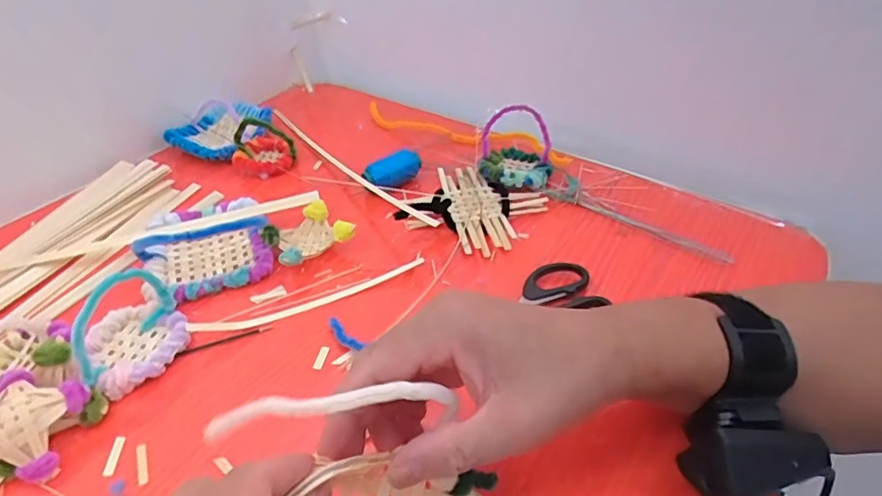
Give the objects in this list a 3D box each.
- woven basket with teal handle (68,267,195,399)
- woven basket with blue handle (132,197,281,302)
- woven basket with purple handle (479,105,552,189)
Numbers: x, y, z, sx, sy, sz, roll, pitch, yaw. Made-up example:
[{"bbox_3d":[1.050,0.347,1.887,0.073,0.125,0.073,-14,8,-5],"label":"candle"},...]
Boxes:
[{"bbox_3d":[-0.200,0.045,0.344,0.063,0.057,0.066,-25,45,-26],"label":"woven basket with teal handle"},{"bbox_3d":[-0.185,-0.018,0.422,0.094,0.054,0.111,-24,45,-25],"label":"woven basket with blue handle"},{"bbox_3d":[0.069,-0.095,0.499,0.063,0.059,0.058,4,40,7],"label":"woven basket with purple handle"}]

